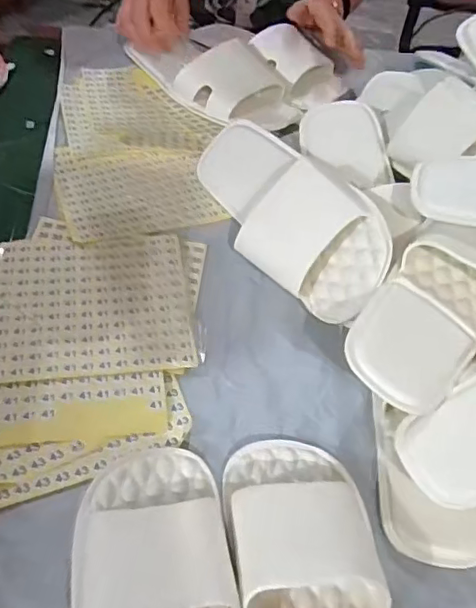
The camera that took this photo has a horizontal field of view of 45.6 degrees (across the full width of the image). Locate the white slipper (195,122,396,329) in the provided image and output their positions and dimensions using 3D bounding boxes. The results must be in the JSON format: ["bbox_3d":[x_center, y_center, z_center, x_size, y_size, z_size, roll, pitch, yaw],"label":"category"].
[{"bbox_3d":[0.043,-0.099,0.563,0.115,0.051,0.271,-47,55,14],"label":"white slipper"}]

